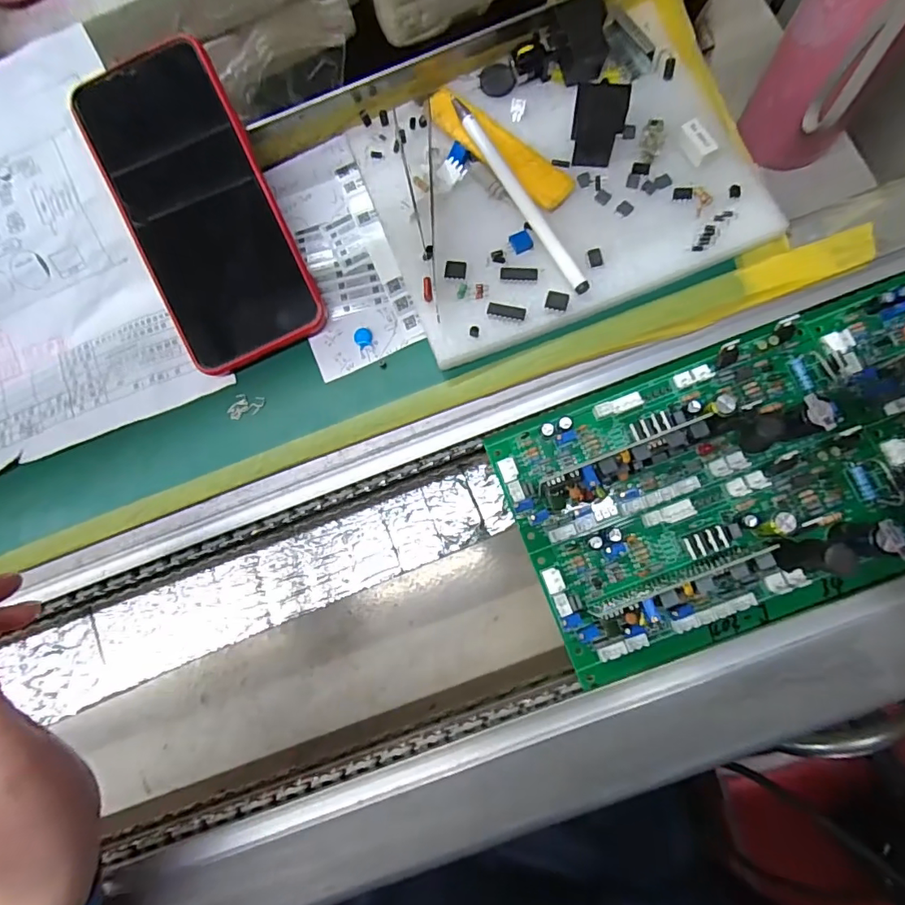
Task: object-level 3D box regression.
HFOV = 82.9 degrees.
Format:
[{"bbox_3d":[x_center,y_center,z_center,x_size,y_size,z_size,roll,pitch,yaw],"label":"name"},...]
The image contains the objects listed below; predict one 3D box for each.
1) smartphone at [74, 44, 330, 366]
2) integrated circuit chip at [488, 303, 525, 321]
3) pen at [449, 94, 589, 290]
[{"bbox_3d":[-0.134,-0.127,0.271,0.073,0.008,0.162,-25,91,-2],"label":"smartphone"},{"bbox_3d":[0.027,-0.072,0.260,0.019,0.004,0.008,13,83,7],"label":"integrated circuit chip"},{"bbox_3d":[0.035,-0.134,0.267,0.008,0.008,0.124,-30,81,0],"label":"pen"}]

